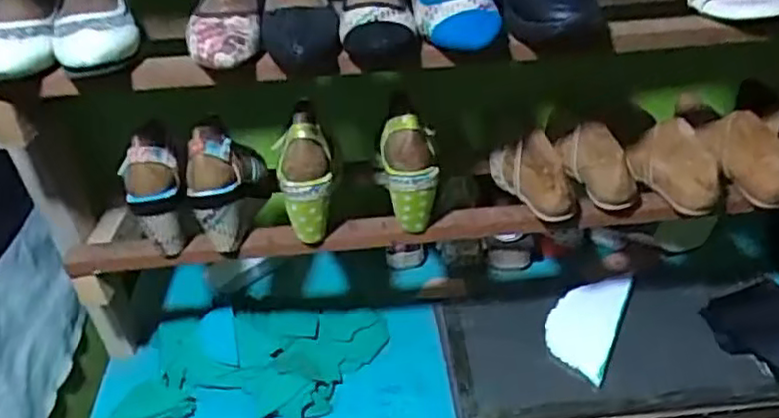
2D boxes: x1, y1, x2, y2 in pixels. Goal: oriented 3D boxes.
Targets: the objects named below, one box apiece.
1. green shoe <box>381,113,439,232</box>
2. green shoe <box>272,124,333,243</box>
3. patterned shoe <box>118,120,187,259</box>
[{"bbox_3d":[0.025,-0.042,0.835,0.064,0.142,0.056,-7,36,-2],"label":"green shoe"},{"bbox_3d":[-0.101,-0.034,0.833,0.065,0.140,0.068,-8,36,-4],"label":"green shoe"},{"bbox_3d":[-0.278,-0.012,0.820,0.066,0.146,0.065,-16,37,-14],"label":"patterned shoe"}]

